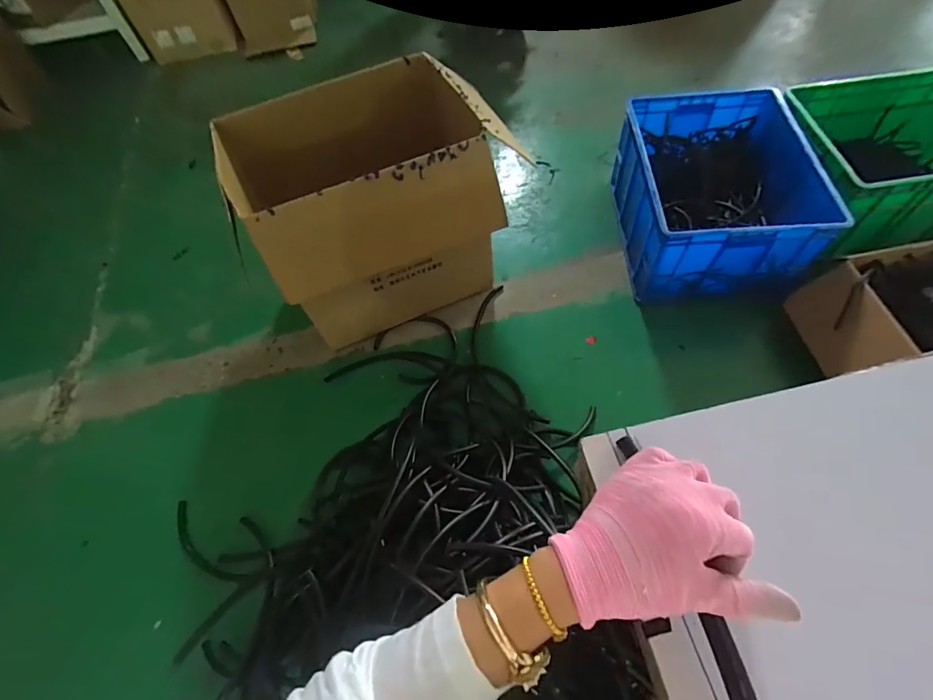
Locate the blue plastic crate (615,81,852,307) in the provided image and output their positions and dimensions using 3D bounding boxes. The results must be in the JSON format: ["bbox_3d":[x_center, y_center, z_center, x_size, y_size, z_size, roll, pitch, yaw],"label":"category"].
[{"bbox_3d":[0.648,-0.420,1.189,0.416,0.243,0.538,-3,61,4],"label":"blue plastic crate"}]

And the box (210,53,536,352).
[{"bbox_3d":[-0.209,-0.340,1.073,0.587,0.411,0.390,-22,61,-7],"label":"box"}]

